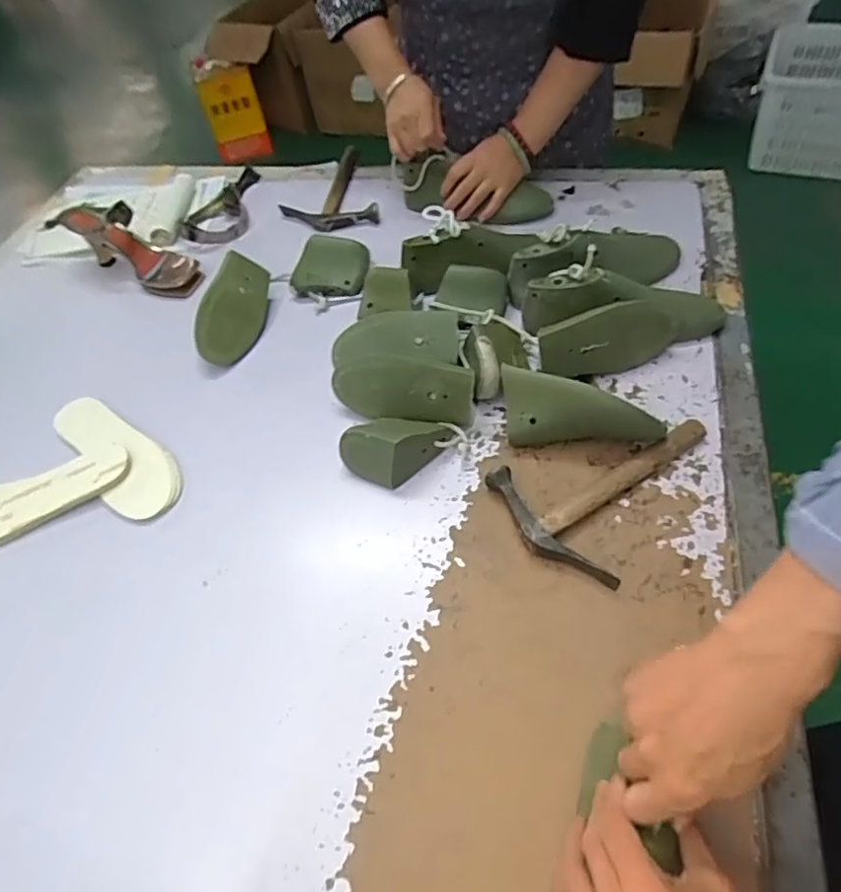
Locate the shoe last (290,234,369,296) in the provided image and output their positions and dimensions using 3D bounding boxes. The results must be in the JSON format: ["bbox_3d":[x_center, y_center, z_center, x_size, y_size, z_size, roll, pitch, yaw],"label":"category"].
[{"bbox_3d":[-0.128,-0.246,0.831,0.107,0.067,0.066,1,53,6],"label":"shoe last"}]

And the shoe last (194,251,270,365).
[{"bbox_3d":[-0.253,-0.185,0.804,0.077,0.075,0.154,-6,52,0],"label":"shoe last"}]

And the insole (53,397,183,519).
[{"bbox_3d":[-0.351,0.004,0.692,0.080,0.013,0.211,-38,58,-22],"label":"insole"}]

